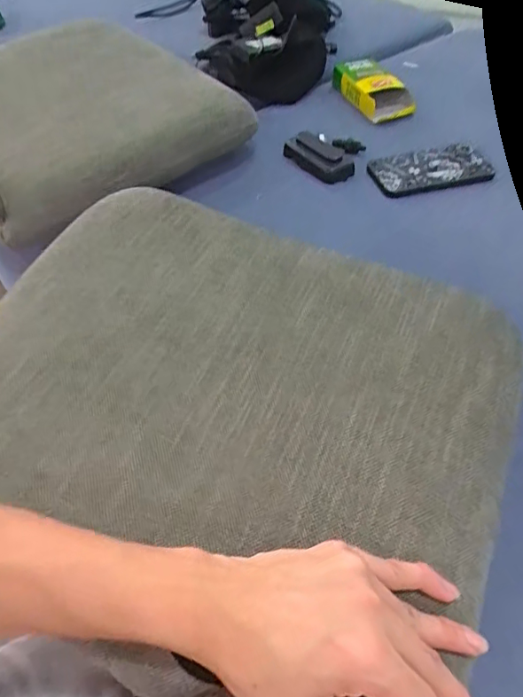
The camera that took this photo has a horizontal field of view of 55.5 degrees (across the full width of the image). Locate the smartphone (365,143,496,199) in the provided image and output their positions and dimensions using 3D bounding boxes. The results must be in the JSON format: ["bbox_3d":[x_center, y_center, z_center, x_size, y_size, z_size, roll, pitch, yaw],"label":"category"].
[{"bbox_3d":[0.233,-0.247,0.688,0.168,0.009,0.081,-10,52,-8],"label":"smartphone"}]

